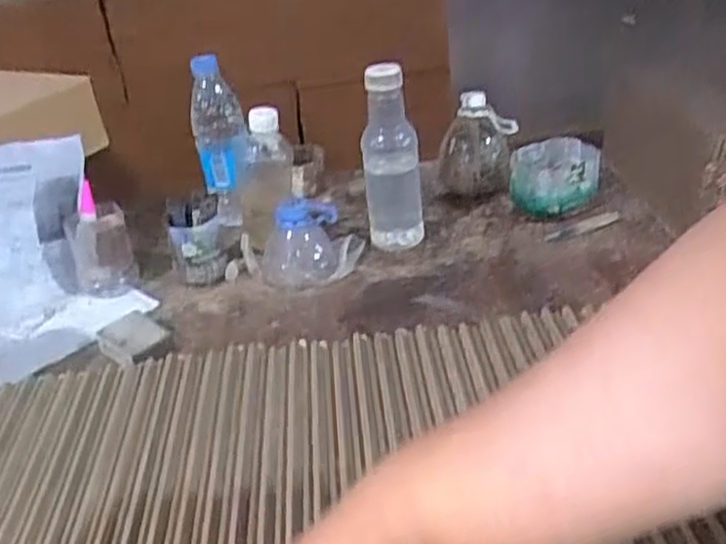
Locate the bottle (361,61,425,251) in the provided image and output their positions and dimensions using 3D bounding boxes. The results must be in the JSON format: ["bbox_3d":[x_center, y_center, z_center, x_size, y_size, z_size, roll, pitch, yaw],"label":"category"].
[{"bbox_3d":[0.032,-0.129,0.854,0.064,0.197,0.051,-6,31,1],"label":"bottle"}]

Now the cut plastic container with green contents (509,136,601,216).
[{"bbox_3d":[0.235,-0.119,0.937,0.107,0.066,0.085,-12,31,-8],"label":"cut plastic container with green contents"}]

